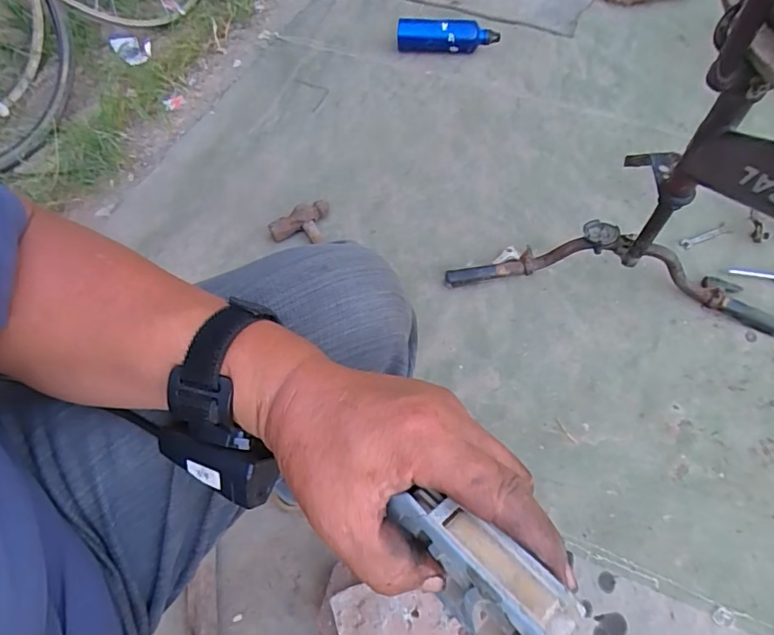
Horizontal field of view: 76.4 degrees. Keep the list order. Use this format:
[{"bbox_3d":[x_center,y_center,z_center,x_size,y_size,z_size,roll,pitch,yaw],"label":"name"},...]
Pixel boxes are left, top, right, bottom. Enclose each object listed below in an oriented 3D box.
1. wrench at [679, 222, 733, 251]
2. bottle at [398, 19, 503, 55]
[{"bbox_3d":[0.571,-0.144,0.886,0.096,0.012,0.020,-18,63,-7],"label":"wrench"},{"bbox_3d":[0.138,-0.640,1.121,0.224,0.076,0.058,10,62,8],"label":"bottle"}]

